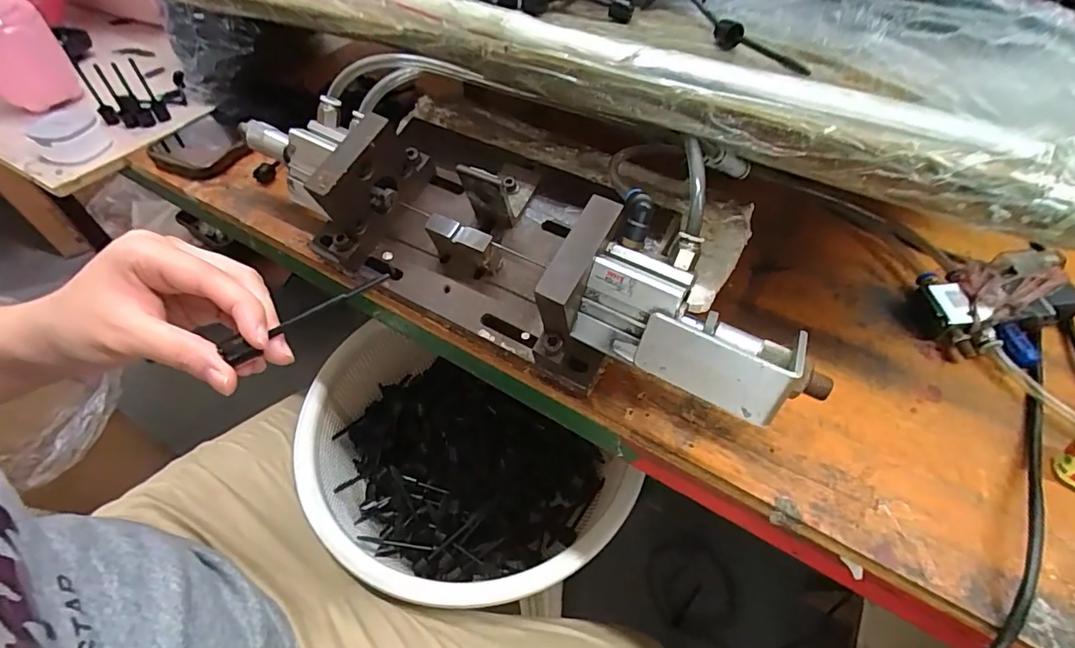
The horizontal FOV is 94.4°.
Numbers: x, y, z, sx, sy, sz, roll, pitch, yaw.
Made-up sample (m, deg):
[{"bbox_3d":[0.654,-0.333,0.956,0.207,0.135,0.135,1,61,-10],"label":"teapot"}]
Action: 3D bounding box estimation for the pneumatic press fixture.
[{"bbox_3d":[-0.015,-0.064,0.351,0.409,0.106,0.135,26,55,18],"label":"pneumatic press fixture"}]

